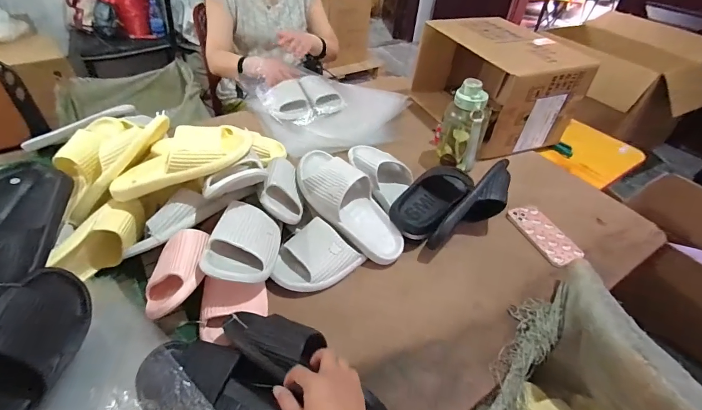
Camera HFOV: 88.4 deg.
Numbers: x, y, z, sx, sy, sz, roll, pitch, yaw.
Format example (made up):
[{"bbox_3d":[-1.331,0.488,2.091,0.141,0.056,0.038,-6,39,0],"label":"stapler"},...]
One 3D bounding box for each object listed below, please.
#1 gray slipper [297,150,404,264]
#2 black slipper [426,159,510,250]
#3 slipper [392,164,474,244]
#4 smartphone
[{"bbox_3d":[0.005,-0.007,0.709,0.265,0.080,0.123,48,53,6],"label":"gray slipper"},{"bbox_3d":[0.261,0.006,0.734,0.241,0.099,0.064,-31,54,-33],"label":"black slipper"},{"bbox_3d":[0.180,-0.013,0.782,0.109,0.068,0.232,29,47,24],"label":"slipper"},{"bbox_3d":[0.416,0.060,0.777,0.089,0.012,0.162,-17,47,-14],"label":"smartphone"}]

